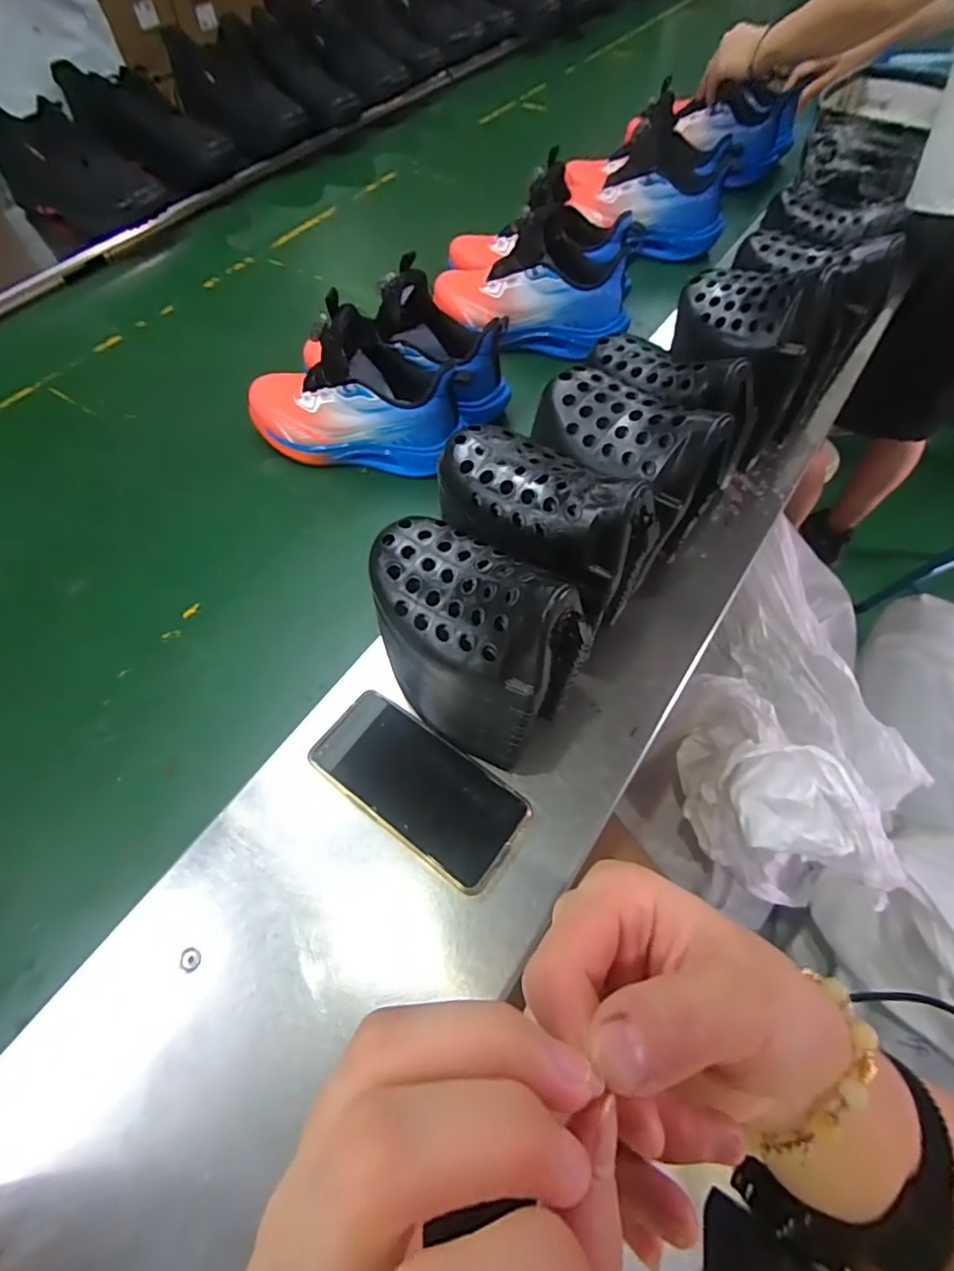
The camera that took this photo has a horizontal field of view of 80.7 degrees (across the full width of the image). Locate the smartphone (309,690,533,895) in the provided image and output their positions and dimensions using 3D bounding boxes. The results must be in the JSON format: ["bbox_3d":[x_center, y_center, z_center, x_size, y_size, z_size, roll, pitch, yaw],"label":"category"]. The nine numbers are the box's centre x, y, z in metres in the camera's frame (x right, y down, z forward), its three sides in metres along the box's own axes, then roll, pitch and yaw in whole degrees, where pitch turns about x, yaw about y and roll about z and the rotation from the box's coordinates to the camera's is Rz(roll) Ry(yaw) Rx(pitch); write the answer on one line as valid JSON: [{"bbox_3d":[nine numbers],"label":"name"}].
[{"bbox_3d":[-0.044,0.108,0.410,0.158,0.007,0.076,32,66,19],"label":"smartphone"}]

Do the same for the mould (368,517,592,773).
[{"bbox_3d":[-0.008,0.011,0.374,0.151,0.158,0.088,33,67,19],"label":"mould"}]

